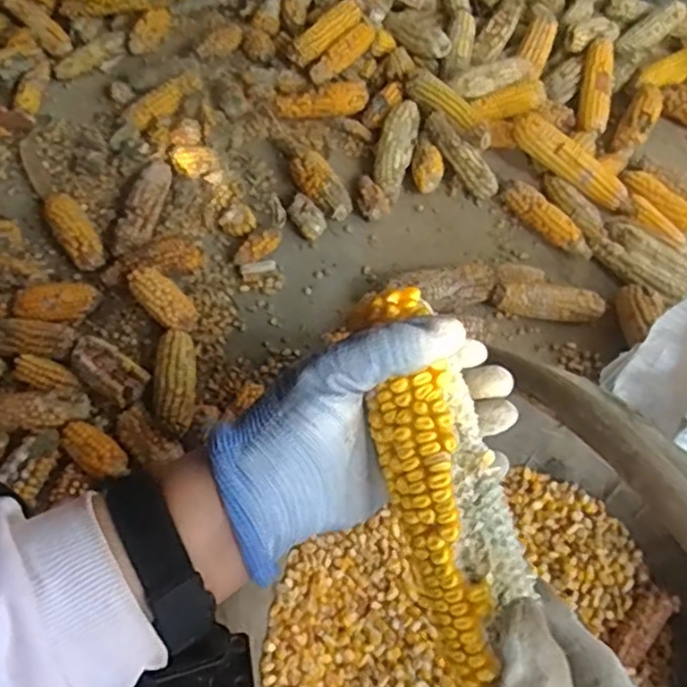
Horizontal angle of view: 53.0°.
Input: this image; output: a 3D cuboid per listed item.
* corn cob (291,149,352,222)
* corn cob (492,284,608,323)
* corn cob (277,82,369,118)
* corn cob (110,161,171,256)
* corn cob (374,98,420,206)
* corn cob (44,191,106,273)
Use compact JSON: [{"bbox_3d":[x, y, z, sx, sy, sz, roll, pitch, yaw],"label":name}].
[{"bbox_3d":[-0.029,-0.201,0.894,0.047,0.050,0.105,-28,66,-18],"label":"corn cob"},{"bbox_3d":[0.247,-0.050,0.831,0.129,0.031,0.035,0,60,-3],"label":"corn cob"},{"bbox_3d":[-0.030,-0.338,0.972,0.130,0.039,0.043,-5,61,-6],"label":"corn cob"},{"bbox_3d":[-0.256,-0.172,0.873,0.043,0.041,0.158,10,60,2],"label":"corn cob"},{"bbox_3d":[0.070,-0.259,0.927,0.047,0.047,0.159,11,60,3],"label":"corn cob"},{"bbox_3d":[-0.337,-0.140,0.865,0.047,0.036,0.137,-30,66,-19],"label":"corn cob"}]

